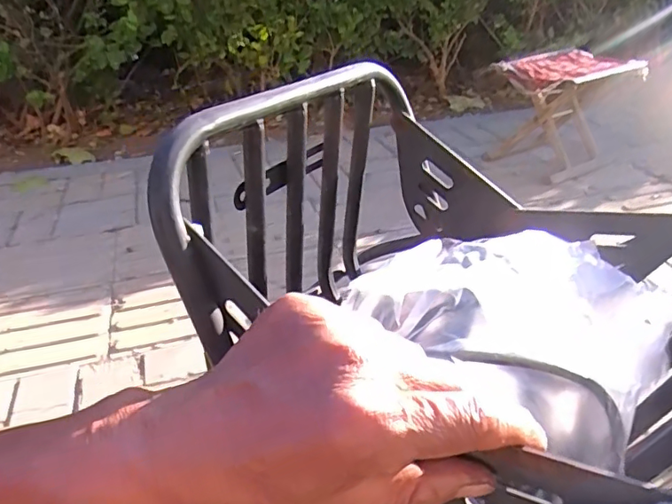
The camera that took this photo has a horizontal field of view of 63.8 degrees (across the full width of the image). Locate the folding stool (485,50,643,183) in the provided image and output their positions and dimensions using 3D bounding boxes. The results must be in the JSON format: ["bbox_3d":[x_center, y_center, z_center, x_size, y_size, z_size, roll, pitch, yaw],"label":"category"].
[{"bbox_3d":[0.679,-0.429,1.661,0.376,0.309,0.245,-17,38,-30],"label":"folding stool"}]

